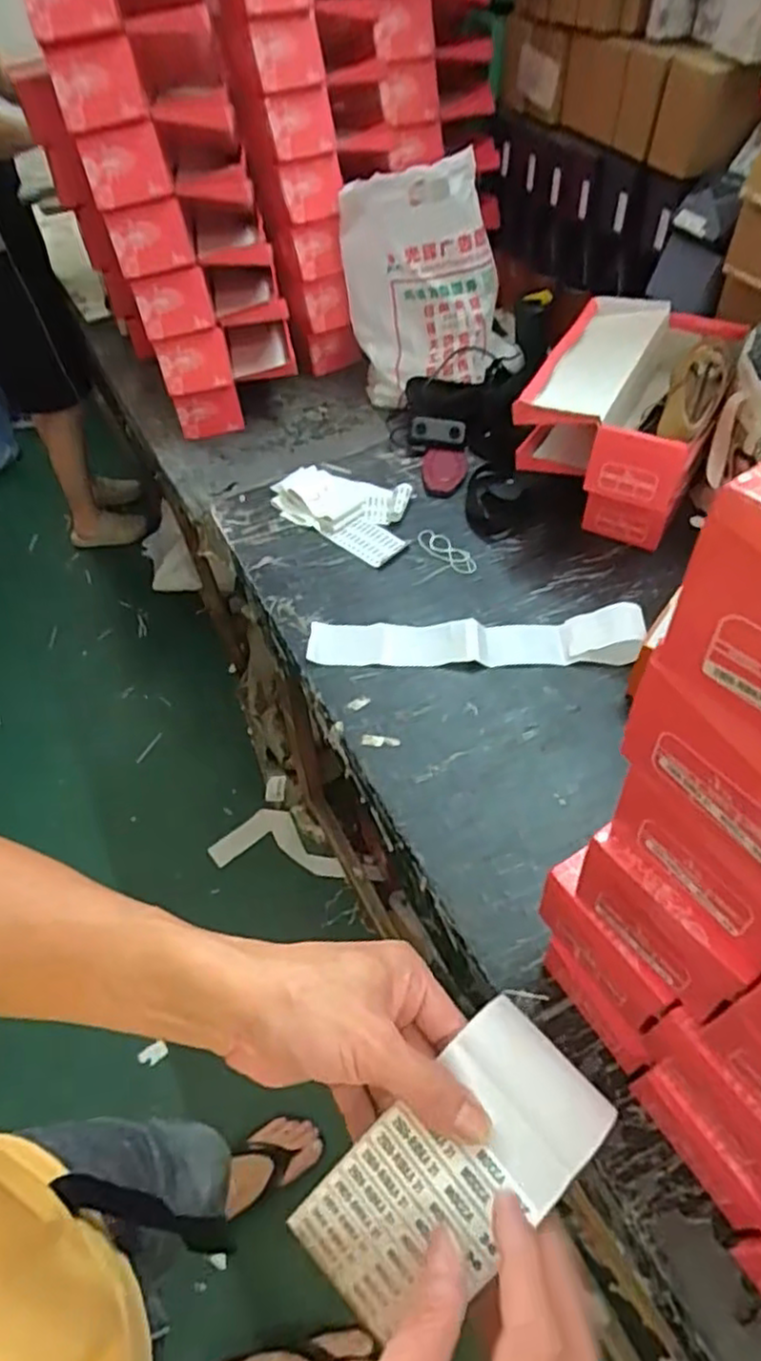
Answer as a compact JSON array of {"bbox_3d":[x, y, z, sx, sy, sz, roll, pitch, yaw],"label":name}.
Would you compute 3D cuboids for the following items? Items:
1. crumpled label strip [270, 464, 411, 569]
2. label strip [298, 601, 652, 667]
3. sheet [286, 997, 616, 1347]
[{"bbox_3d":[-0.052,-0.292,1.171,0.262,0.031,0.168,29,58,25],"label":"crumpled label strip"},{"bbox_3d":[0.128,-0.059,0.972,0.447,0.030,0.091,0,50,4],"label":"label strip"},{"bbox_3d":[0.030,0.225,0.328,0.149,0.036,0.076,-35,55,-6],"label":"sheet"}]

